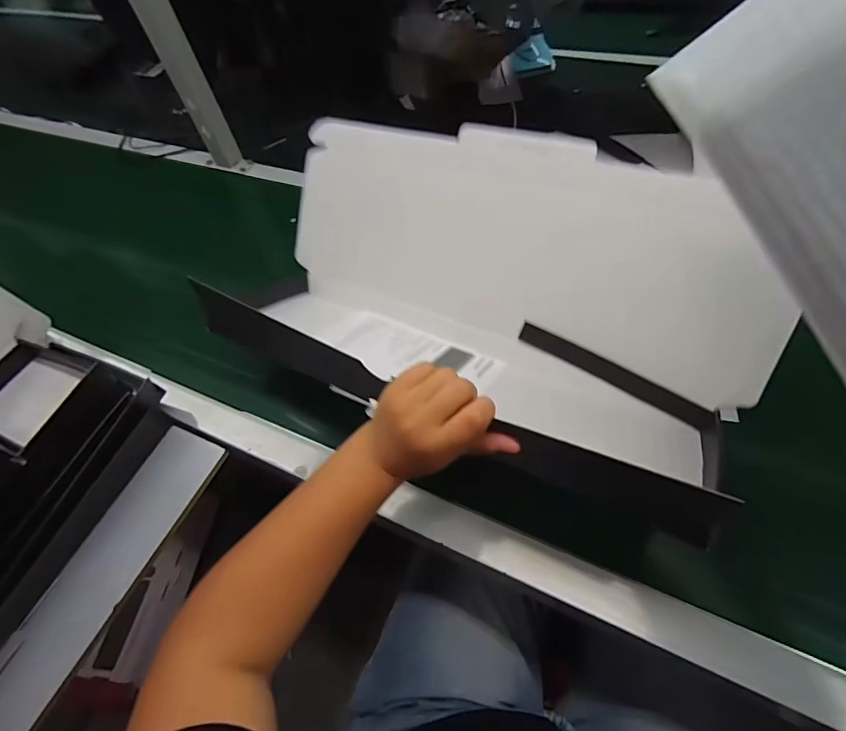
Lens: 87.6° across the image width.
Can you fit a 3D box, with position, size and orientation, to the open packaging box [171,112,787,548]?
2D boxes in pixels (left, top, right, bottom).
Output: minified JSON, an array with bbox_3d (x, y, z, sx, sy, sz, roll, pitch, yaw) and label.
[{"bbox_3d":[0.065,-0.072,0.490,0.542,0.214,0.265,19,59,15],"label":"open packaging box"}]

